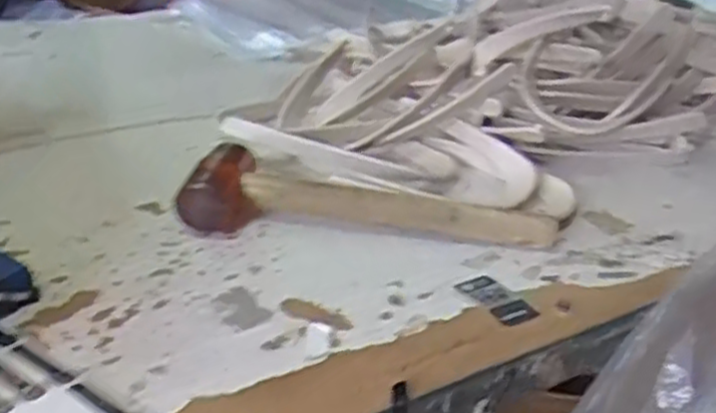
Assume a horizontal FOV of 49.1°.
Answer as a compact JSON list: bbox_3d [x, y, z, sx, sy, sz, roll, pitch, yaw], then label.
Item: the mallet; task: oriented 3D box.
[{"bbox_3d":[0.008,-0.010,0.626,0.292,0.043,0.084,4,26,-2],"label":"mallet"}]

